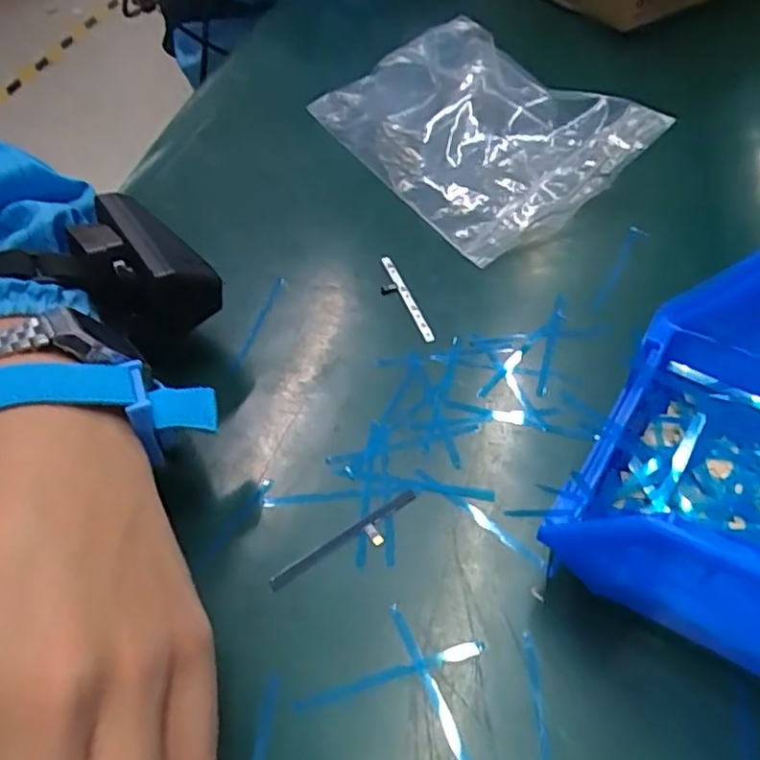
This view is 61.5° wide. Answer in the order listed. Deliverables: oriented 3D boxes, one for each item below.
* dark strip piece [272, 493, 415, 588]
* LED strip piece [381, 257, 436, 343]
[{"bbox_3d":[-0.011,0.058,0.227,0.059,0.004,0.011,-29,56,-18],"label":"dark strip piece"},{"bbox_3d":[0.013,-0.039,0.304,0.004,0.004,0.059,-16,52,-12],"label":"LED strip piece"}]

